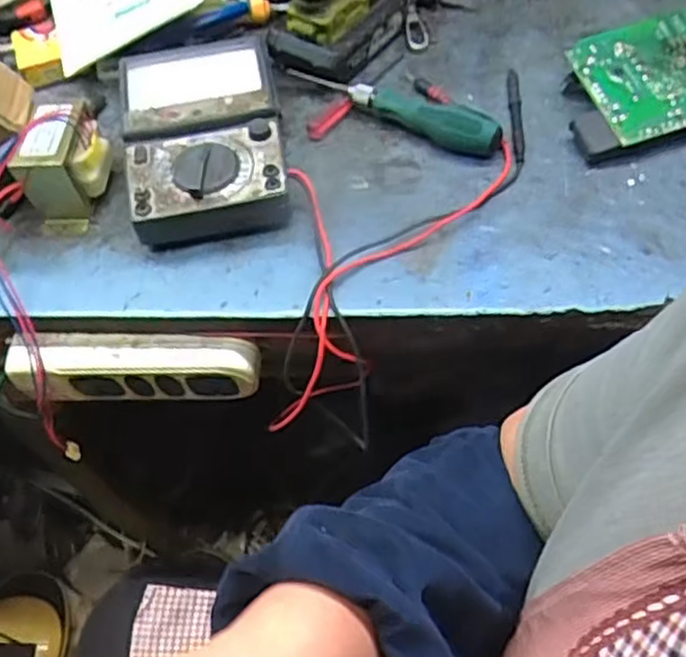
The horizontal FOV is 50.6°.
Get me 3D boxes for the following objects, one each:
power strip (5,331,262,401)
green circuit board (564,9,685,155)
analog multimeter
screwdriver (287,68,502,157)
[{"bbox_3d":[-0.144,0.028,0.511,0.169,0.057,0.027,-2,56,3],"label":"power strip"},{"bbox_3d":[0.247,-0.193,0.545,0.182,0.036,0.100,-17,57,-7],"label":"green circuit board"},{"bbox_3d":[-0.101,-0.142,0.527,0.112,0.043,0.175,-10,56,-3],"label":"analog multimeter"},{"bbox_3d":[0.039,-0.173,0.550,0.174,0.029,0.033,30,63,22],"label":"screwdriver"}]

